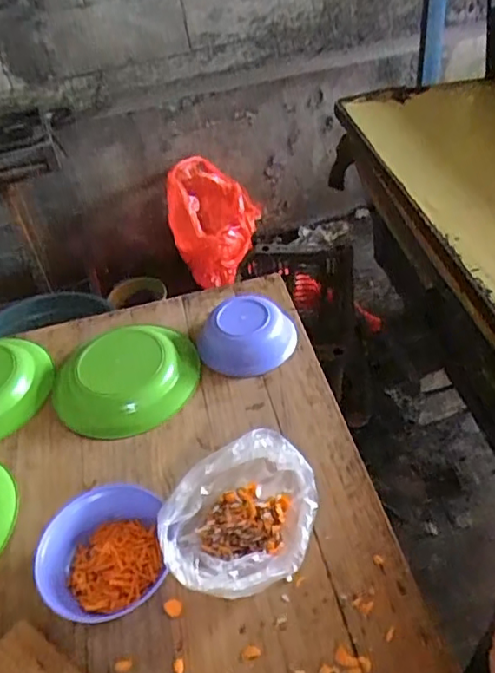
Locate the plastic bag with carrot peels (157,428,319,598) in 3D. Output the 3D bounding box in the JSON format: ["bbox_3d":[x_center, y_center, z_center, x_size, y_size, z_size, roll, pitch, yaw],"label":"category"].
[{"bbox_3d":[-0.006,0.201,0.629,0.165,0.086,0.137,-20,46,-13],"label":"plastic bag with carrot peels"}]

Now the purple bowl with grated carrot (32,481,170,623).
[{"bbox_3d":[-0.154,0.234,0.636,0.128,0.053,0.144,-9,44,-2],"label":"purple bowl with grated carrot"}]

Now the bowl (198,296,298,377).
[{"bbox_3d":[-0.001,-0.010,0.866,0.144,0.048,0.131,-8,44,-2],"label":"bowl"}]

